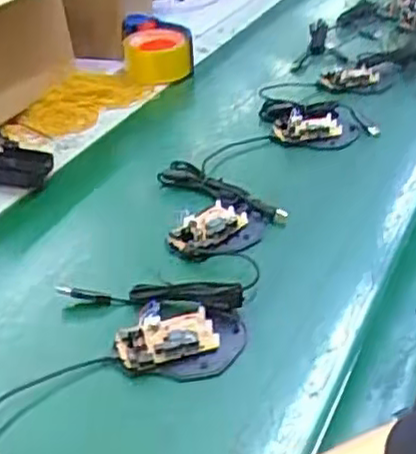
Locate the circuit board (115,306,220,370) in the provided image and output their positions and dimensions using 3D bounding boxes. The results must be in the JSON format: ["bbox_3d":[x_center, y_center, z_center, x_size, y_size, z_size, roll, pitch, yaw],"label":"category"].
[{"bbox_3d":[-0.035,0.088,0.576,0.078,0.015,0.048,-12,38,-17],"label":"circuit board"}]

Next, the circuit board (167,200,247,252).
[{"bbox_3d":[-0.002,0.002,0.697,0.044,0.013,0.085,29,44,33],"label":"circuit board"}]

